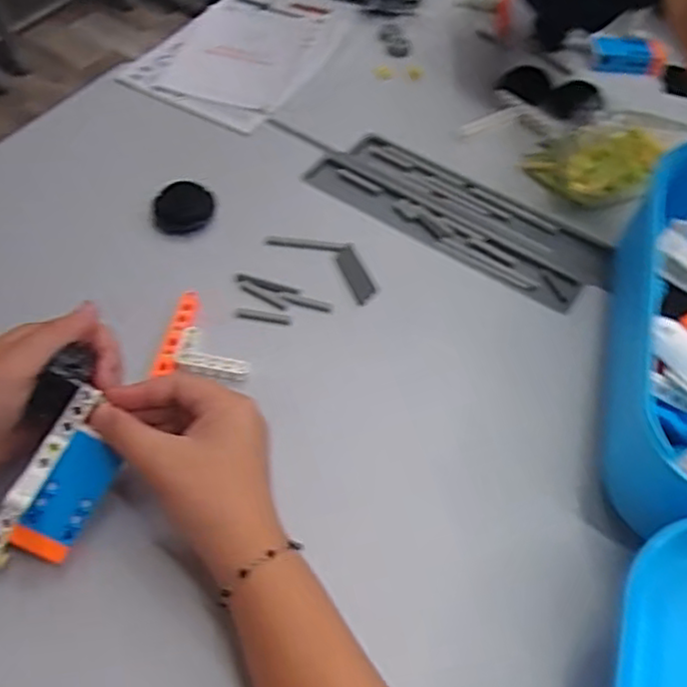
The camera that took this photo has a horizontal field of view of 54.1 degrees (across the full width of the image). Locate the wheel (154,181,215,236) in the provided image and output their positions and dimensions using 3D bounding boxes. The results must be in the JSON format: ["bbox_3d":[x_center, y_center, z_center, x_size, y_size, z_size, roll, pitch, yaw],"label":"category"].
[{"bbox_3d":[-0.126,-0.107,0.532,0.045,0.015,0.045,-7,56,-9],"label":"wheel"}]

